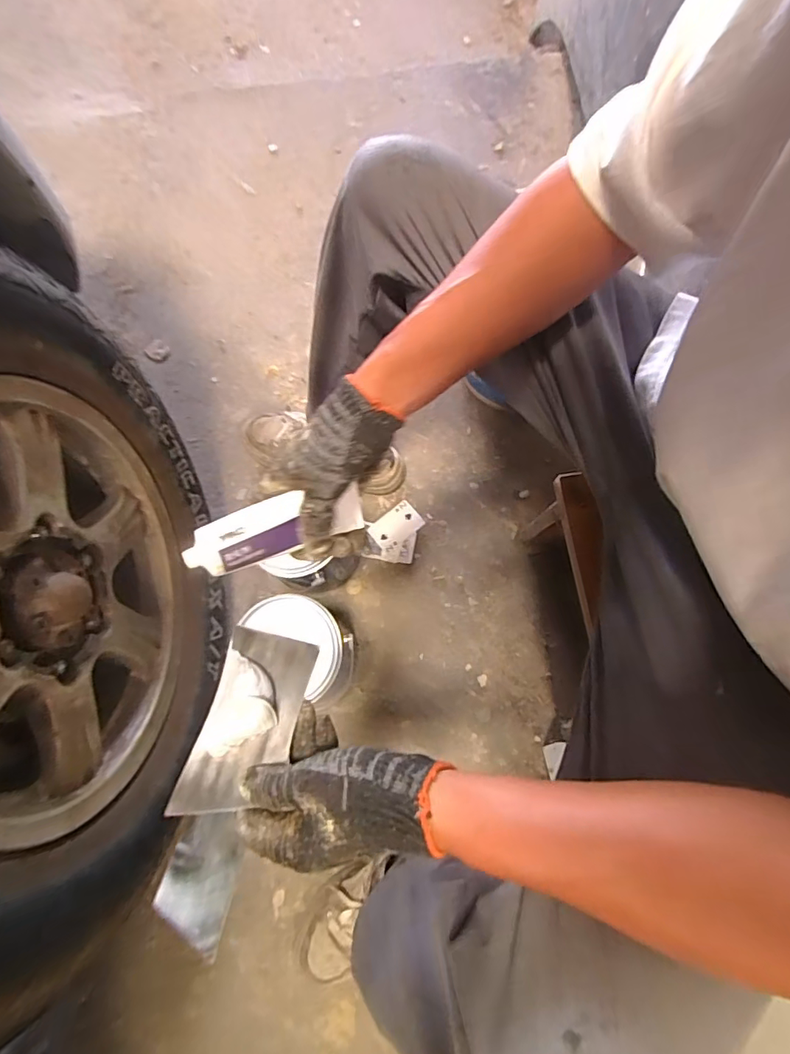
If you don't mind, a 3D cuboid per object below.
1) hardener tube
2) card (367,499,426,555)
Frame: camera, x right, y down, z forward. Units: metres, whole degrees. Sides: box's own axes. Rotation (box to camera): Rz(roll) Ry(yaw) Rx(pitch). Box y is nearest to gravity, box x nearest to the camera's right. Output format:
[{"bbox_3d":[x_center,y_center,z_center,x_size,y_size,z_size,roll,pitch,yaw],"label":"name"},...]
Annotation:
[{"bbox_3d":[-0.093,0.002,0.384,0.138,0.038,0.039,-18,71,-31],"label":"hardener tube"},{"bbox_3d":[0.002,-0.002,0.849,0.089,0.004,0.058,-39,75,-10],"label":"card"}]

